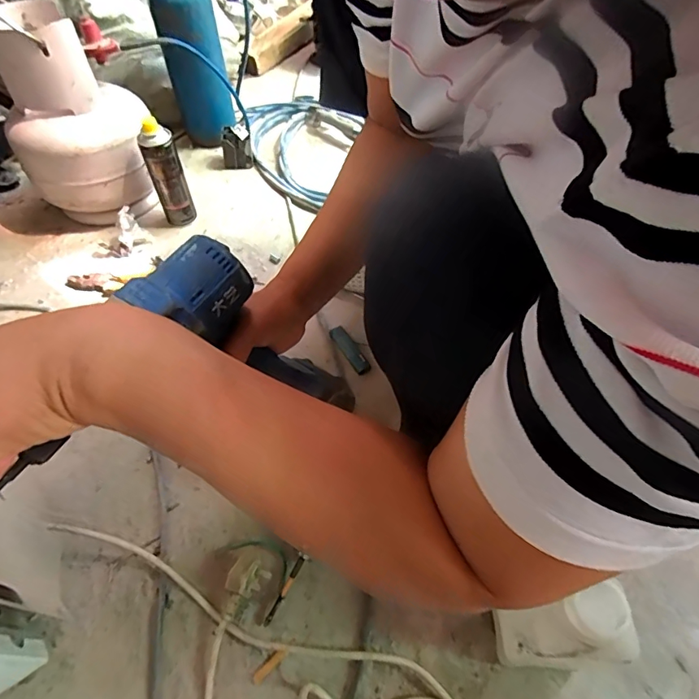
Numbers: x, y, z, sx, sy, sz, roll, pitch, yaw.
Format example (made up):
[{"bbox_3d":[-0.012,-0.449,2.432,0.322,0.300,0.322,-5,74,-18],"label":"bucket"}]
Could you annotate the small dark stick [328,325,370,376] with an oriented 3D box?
[{"bbox_3d":[0.001,0.002,0.651,0.022,0.013,0.087,-28,59,-20],"label":"small dark stick"}]

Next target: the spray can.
[{"bbox_3d":[-0.293,-0.279,0.737,0.048,0.170,0.042,-24,57,-17],"label":"spray can"}]

